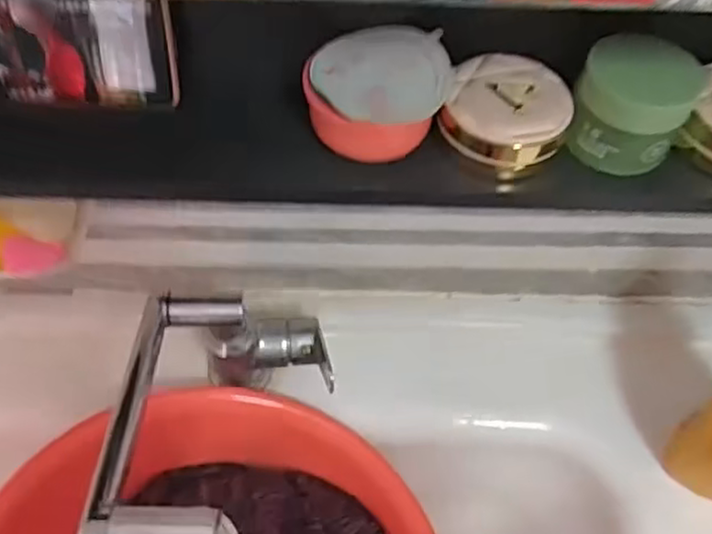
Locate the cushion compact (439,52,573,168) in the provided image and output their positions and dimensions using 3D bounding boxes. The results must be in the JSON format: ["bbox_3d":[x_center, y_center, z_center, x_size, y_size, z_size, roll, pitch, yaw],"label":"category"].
[{"bbox_3d":[0.086,-0.089,0.416,0.068,0.033,0.060,14,56,6],"label":"cushion compact"}]

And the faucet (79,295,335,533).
[{"bbox_3d":[-0.094,0.098,0.480,0.119,0.096,0.259,11,24,4],"label":"faucet"}]

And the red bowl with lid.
[{"bbox_3d":[0.012,-0.095,0.402,0.071,0.045,0.080,38,61,21],"label":"red bowl with lid"}]

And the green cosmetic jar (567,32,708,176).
[{"bbox_3d":[0.155,-0.094,0.401,0.059,0.067,0.056,2,55,-2],"label":"green cosmetic jar"}]

